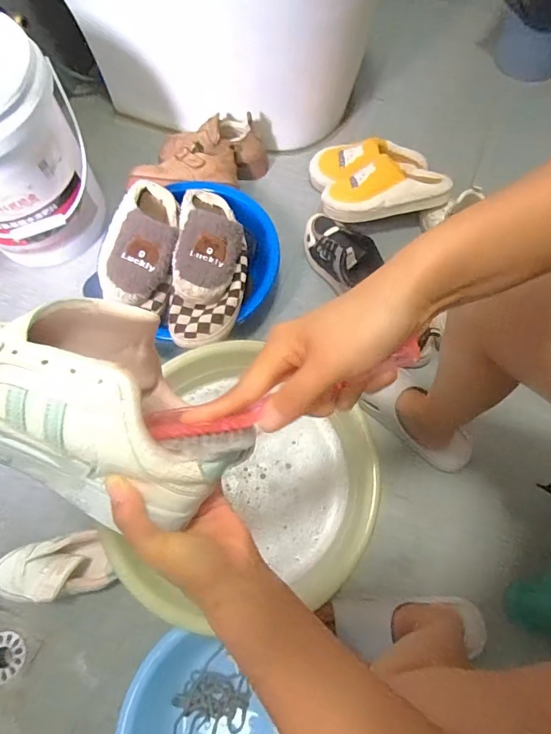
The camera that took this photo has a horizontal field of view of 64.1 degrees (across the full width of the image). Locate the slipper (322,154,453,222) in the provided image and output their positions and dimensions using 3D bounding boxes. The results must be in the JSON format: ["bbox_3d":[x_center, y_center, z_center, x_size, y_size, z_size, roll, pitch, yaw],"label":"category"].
[{"bbox_3d":[0.217,-0.360,0.876,0.240,0.061,0.111,-9,69,-1],"label":"slipper"}]

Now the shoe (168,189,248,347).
[{"bbox_3d":[-0.117,-0.190,0.763,0.123,0.083,0.304,3,70,4],"label":"shoe"}]

